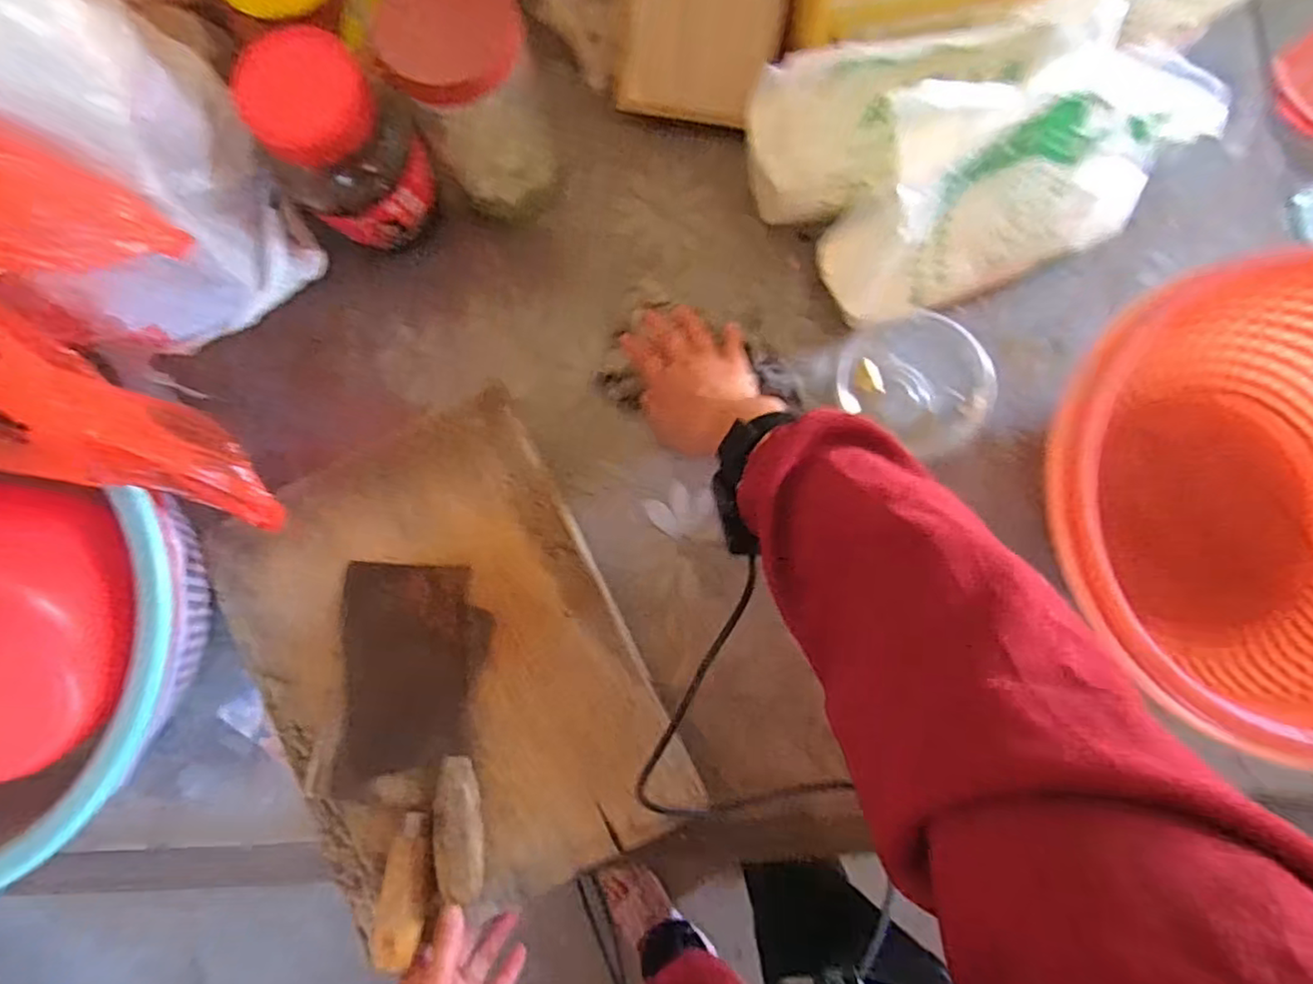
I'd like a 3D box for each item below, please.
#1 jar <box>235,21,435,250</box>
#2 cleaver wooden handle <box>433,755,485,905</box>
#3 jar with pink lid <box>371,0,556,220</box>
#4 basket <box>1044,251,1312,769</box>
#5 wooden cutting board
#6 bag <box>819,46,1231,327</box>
[{"bbox_3d":[-0.241,-0.261,0.505,0.102,0.150,0.098,0,83,1],"label":"jar"},{"bbox_3d":[-0.143,0.243,0.465,0.032,0.022,0.093,-9,83,0],"label":"cleaver wooden handle"},{"bbox_3d":[-0.137,-0.305,0.504,0.096,0.173,0.097,0,83,1],"label":"jar with pink lid"},{"bbox_3d":[0.419,0.003,0.455,0.314,0.135,0.303,0,83,1],"label":"basket"},{"bbox_3d":[-0.163,0.137,0.511,0.274,0.038,0.365,-26,83,-2],"label":"wooden cutting board"},{"bbox_3d":[0.267,-0.226,0.477,0.270,0.170,0.097,-18,83,-1],"label":"bag"}]

